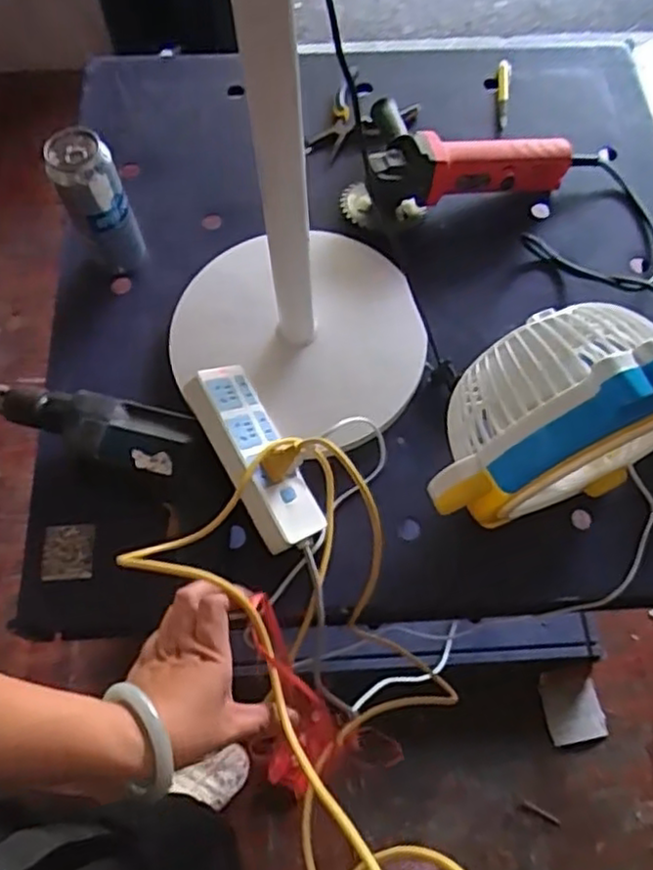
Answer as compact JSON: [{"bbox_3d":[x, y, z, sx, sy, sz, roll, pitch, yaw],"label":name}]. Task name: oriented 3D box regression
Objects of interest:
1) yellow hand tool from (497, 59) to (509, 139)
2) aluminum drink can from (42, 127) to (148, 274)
[{"bbox_3d":[0.234,-0.451,0.926,0.018,0.021,0.126,8,64,4],"label":"yellow hand tool"},{"bbox_3d":[-0.243,-0.242,0.746,0.067,0.167,0.058,-19,67,-8],"label":"aluminum drink can"}]

